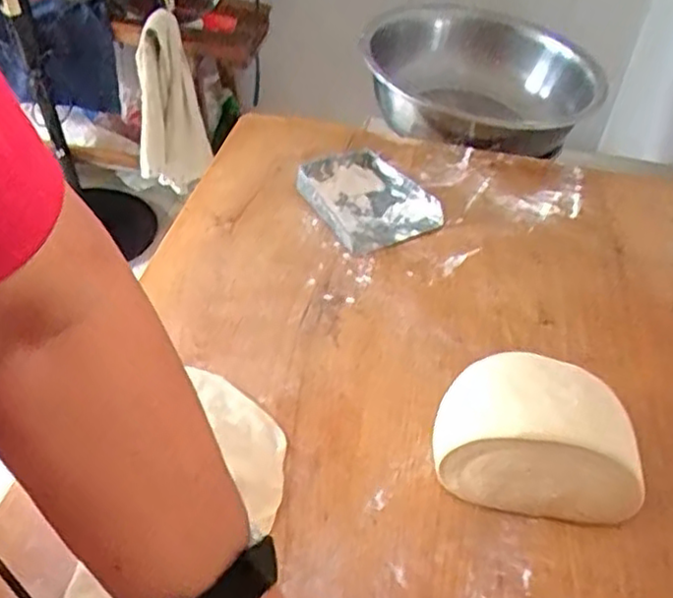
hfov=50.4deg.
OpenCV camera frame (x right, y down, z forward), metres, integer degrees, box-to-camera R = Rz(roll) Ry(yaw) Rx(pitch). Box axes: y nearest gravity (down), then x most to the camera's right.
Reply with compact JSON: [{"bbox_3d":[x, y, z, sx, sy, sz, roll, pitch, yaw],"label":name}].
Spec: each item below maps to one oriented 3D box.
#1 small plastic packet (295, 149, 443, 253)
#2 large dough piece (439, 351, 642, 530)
[{"bbox_3d":[0.033,-0.132,0.883,0.140,0.026,0.175,-19,47,-27],"label":"small plastic packet"},{"bbox_3d":[0.161,0.106,0.585,0.154,0.084,0.130,9,40,3],"label":"large dough piece"}]

